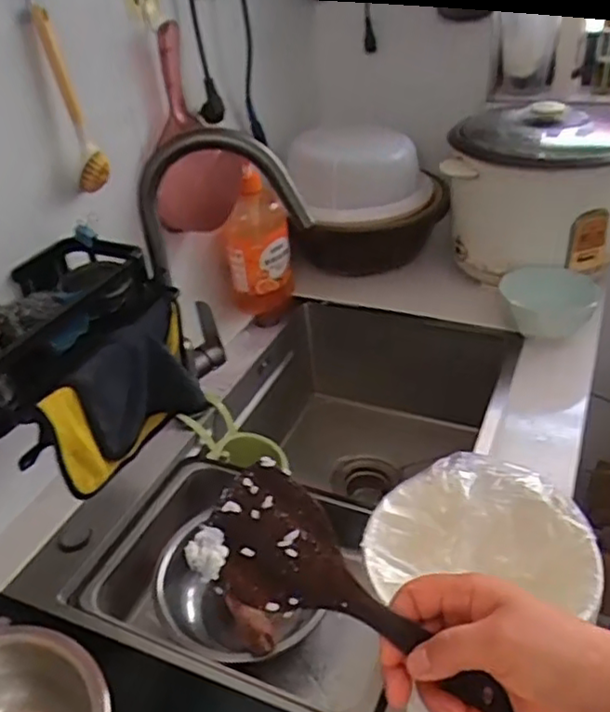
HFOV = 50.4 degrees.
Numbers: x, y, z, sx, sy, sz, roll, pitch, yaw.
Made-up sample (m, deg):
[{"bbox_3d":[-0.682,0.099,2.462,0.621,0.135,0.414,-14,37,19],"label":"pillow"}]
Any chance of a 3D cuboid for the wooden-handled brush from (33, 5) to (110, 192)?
[{"bbox_3d":[-0.253,-0.276,0.712,0.035,0.186,0.028,-15,37,-13],"label":"wooden-handled brush"}]

